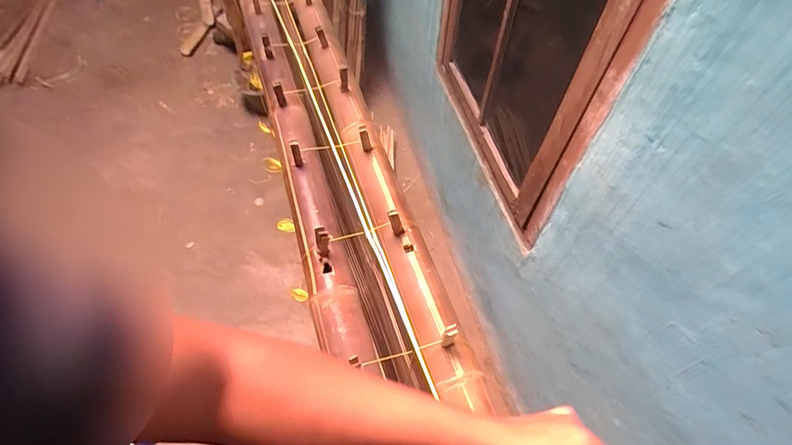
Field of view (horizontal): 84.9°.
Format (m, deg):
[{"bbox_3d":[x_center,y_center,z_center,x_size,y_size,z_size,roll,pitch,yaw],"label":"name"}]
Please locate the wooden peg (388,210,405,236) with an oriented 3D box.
[{"bbox_3d":[0.000,0.000,0.665,0.018,0.050,0.013,-38,40,-22],"label":"wooden peg"}]

